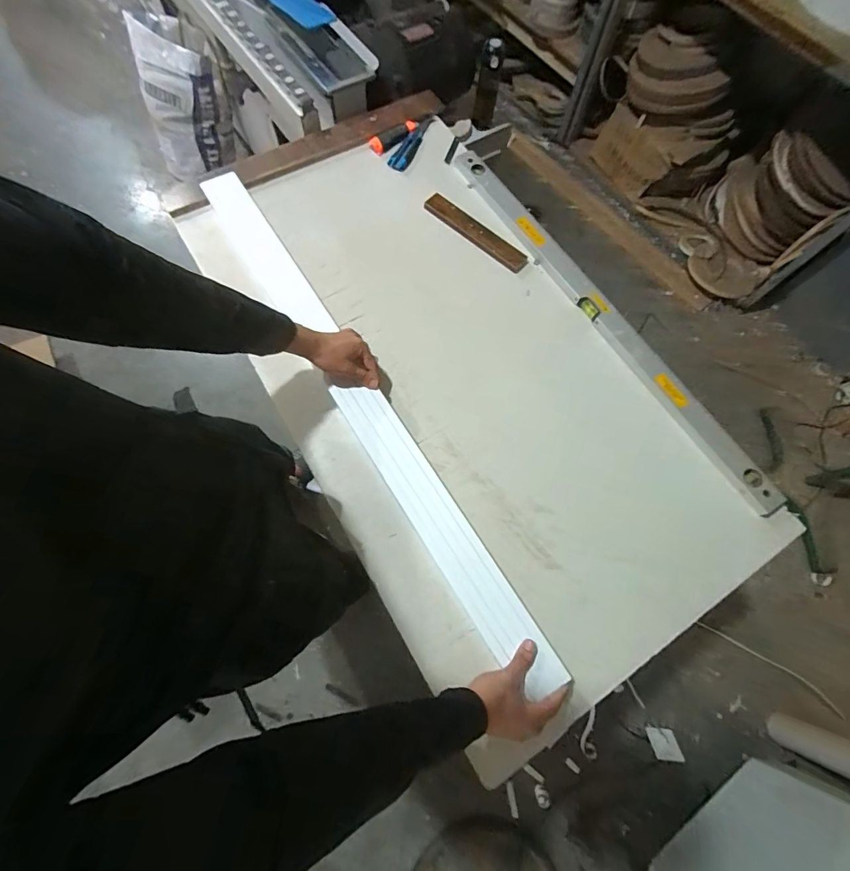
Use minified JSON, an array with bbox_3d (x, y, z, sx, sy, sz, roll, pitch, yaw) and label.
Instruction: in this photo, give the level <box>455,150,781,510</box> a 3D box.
[{"bbox_3d":[0.356,-0.269,0.835,0.064,0.024,0.968,-30,75,-12],"label":"level"}]

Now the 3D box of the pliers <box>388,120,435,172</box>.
[{"bbox_3d":[-0.035,-0.717,0.988,0.047,0.018,0.183,22,71,5],"label":"pliers"}]

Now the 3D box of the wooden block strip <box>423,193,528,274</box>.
[{"bbox_3d":[0.112,-0.452,0.898,0.270,0.014,0.047,41,74,11],"label":"wooden block strip"}]

